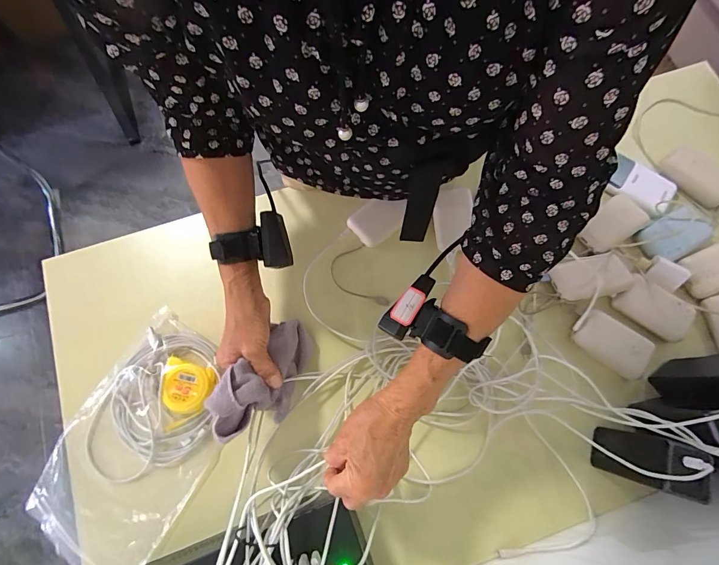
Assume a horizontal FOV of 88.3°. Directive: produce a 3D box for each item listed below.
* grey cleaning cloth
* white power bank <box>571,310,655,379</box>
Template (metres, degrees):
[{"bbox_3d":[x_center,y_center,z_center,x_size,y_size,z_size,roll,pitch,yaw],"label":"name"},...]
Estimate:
[{"bbox_3d":[-0.118,0.117,0.462,0.072,0.121,0.150,15,75,4],"label":"grey cleaning cloth"},{"bbox_3d":[0.360,0.086,0.525,0.100,0.021,0.056,38,105,13],"label":"white power bank"}]

